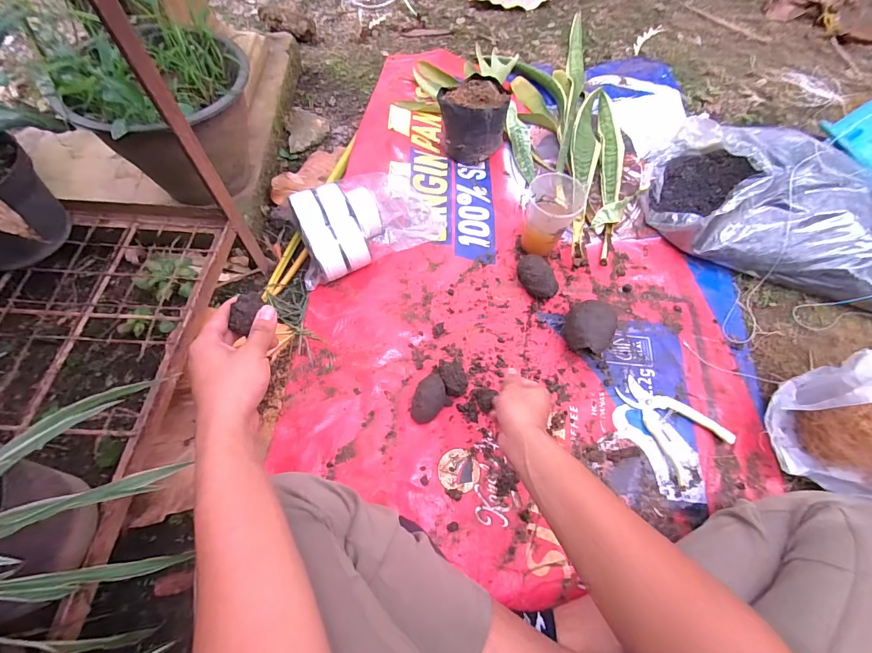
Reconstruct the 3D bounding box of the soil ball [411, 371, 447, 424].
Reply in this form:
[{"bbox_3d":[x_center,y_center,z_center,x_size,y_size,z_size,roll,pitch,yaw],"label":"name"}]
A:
[{"bbox_3d":[-0.009,0.108,0.582,0.045,0.043,0.074,14,65,7],"label":"soil ball"}]

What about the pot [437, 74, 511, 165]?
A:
[{"bbox_3d":[0.075,-0.429,0.832,0.143,0.125,0.128,9,65,5],"label":"pot"}]

